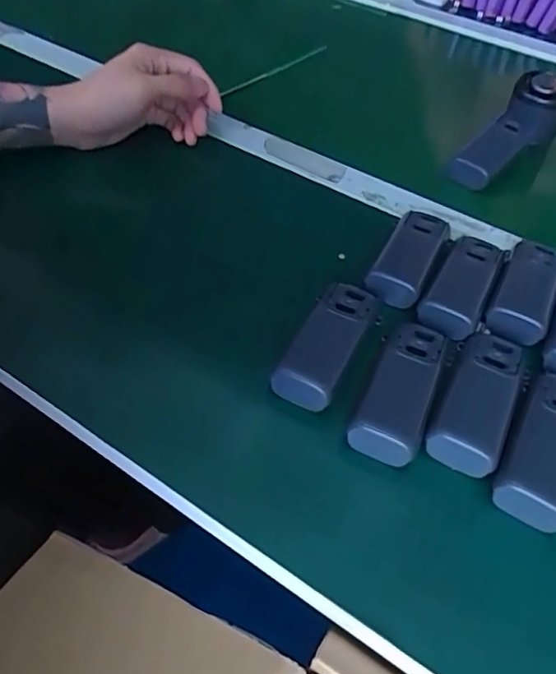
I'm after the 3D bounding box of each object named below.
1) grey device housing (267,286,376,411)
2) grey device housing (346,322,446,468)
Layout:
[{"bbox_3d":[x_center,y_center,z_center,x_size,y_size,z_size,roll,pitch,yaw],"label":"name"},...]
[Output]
[{"bbox_3d":[0.033,0.001,0.365,0.038,0.020,0.101,23,52,14],"label":"grey device housing"},{"bbox_3d":[0.078,0.029,0.343,0.039,0.018,0.102,23,52,14],"label":"grey device housing"}]

